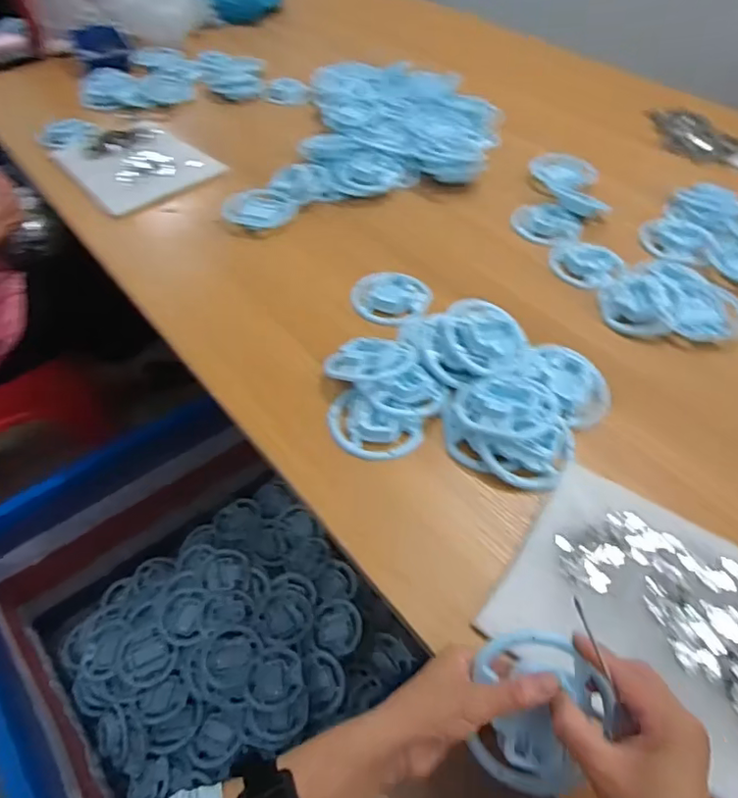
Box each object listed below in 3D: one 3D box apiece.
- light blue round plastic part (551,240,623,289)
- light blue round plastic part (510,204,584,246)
[{"bbox_3d":[0.303,-0.190,0.801,0.098,0.019,0.092,25,54,20],"label":"light blue round plastic part"},{"bbox_3d":[0.270,-0.272,0.876,0.105,0.014,0.091,35,58,26],"label":"light blue round plastic part"}]

